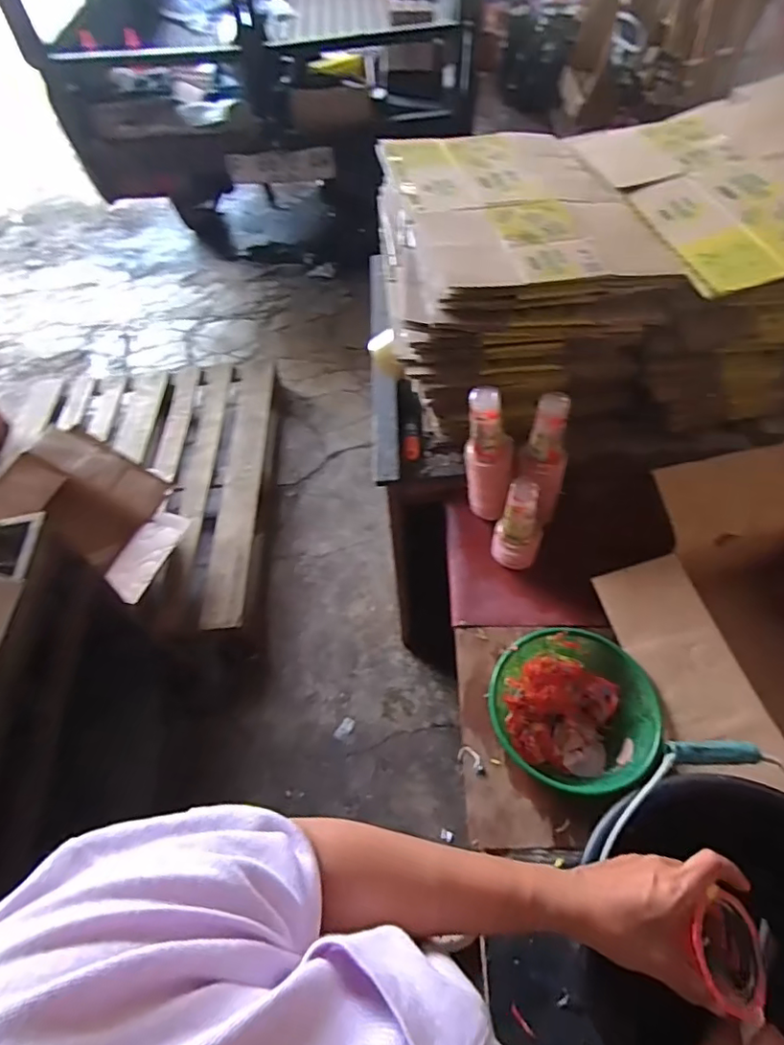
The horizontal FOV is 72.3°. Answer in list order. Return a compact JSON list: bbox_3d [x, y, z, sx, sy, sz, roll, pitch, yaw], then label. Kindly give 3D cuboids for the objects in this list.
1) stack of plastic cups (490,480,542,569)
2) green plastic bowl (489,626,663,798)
[{"bbox_3d":[0.208,0.003,0.870,0.075,0.179,0.070,16,58,16],"label":"stack of plastic cups"},{"bbox_3d":[0.236,0.251,0.723,0.196,0.105,0.179,-3,55,4],"label":"green plastic bowl"}]

